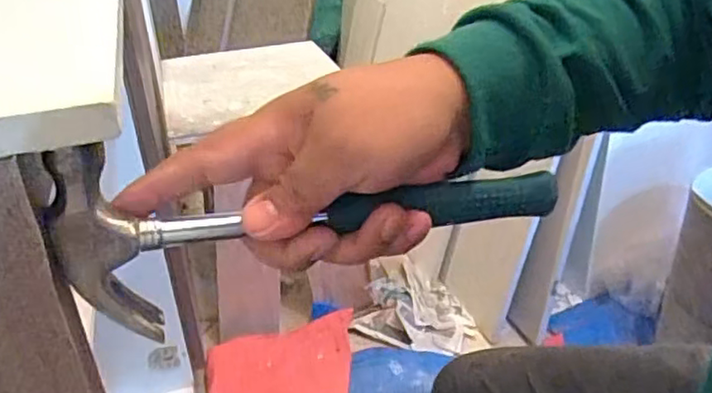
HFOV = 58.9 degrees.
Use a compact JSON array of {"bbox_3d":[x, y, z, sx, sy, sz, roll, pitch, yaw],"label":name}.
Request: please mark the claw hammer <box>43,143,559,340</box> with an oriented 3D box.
[{"bbox_3d":[-0.010,0.009,0.301,0.242,0.094,0.023,-5,29,-14],"label":"claw hammer"}]

